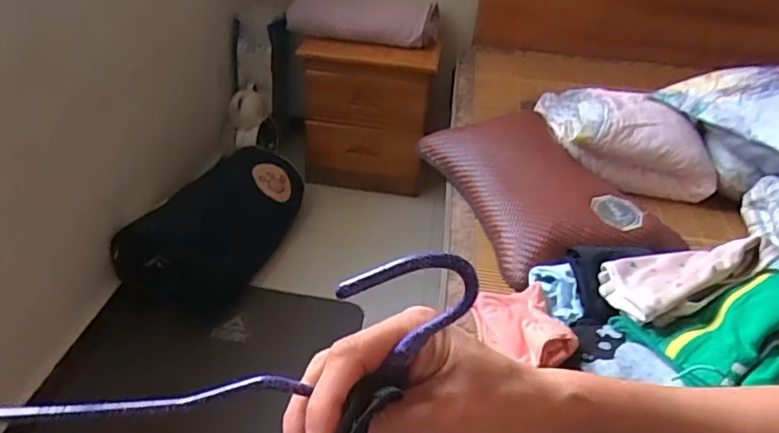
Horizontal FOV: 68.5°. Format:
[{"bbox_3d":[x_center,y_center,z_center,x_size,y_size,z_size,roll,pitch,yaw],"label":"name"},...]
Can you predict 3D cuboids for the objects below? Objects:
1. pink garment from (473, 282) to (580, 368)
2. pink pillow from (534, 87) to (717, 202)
[{"bbox_3d":[0.180,0.145,0.775,0.107,0.048,0.144,-2,35,-12],"label":"pink garment"},{"bbox_3d":[0.477,-0.175,1.191,0.273,0.121,0.310,4,34,-3],"label":"pink pillow"}]

